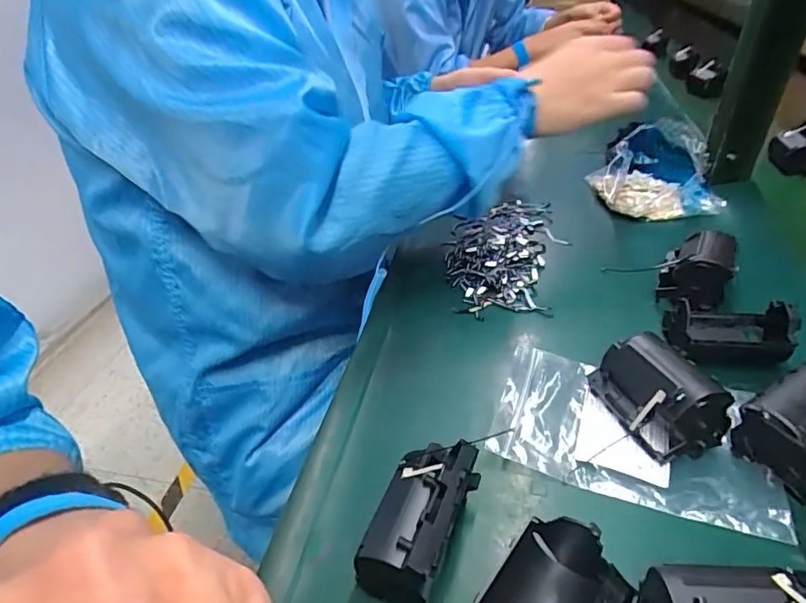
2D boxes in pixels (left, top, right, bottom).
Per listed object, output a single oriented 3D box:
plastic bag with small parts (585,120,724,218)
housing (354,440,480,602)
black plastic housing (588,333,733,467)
[{"bbox_3d":[0.272,-0.144,0.529,0.116,0.066,0.104,2,37,5],"label":"plastic bag with small parts"},{"bbox_3d":[0.008,0.108,0.244,0.043,0.049,0.074,16,40,22],"label":"housing"},{"bbox_3d":[0.151,0.055,0.301,0.049,0.040,0.071,-17,37,-15],"label":"black plastic housing"}]

